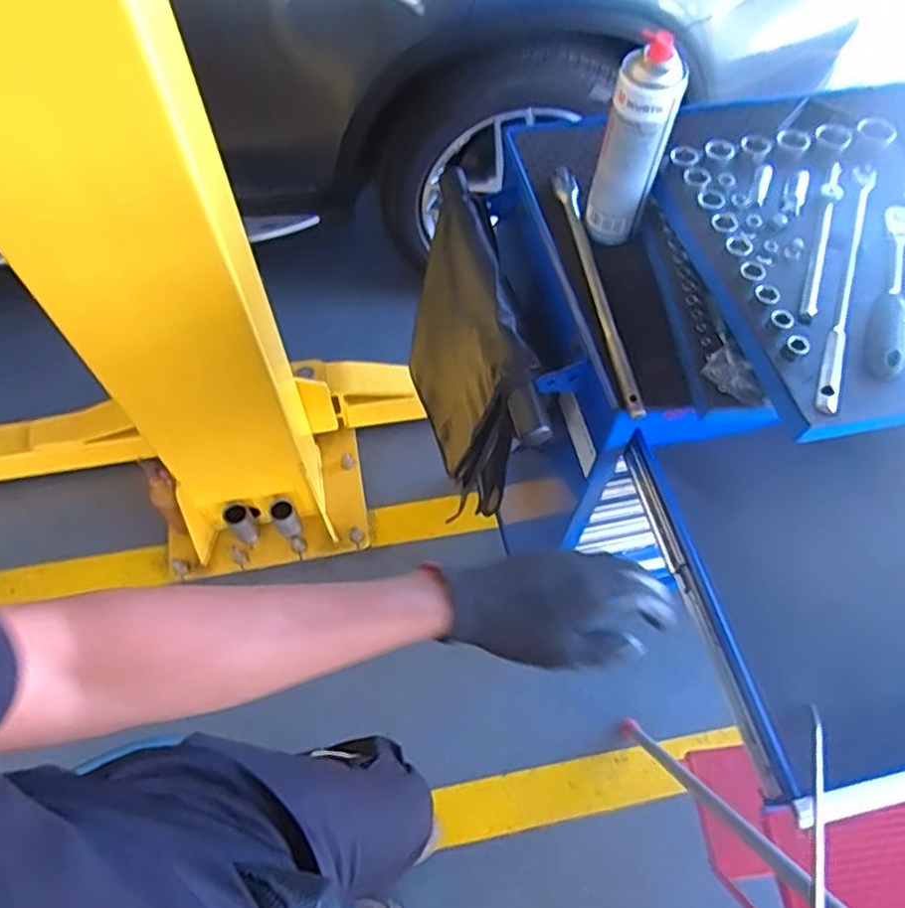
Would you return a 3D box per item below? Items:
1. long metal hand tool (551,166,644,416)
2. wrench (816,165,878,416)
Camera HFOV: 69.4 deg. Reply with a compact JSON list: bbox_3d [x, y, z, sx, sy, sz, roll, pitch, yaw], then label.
[{"bbox_3d":[0.161,-0.196,0.745,0.031,0.023,0.365,-6,61,-4],"label":"long metal hand tool"},{"bbox_3d":[0.400,-0.179,0.659,0.020,0.015,0.346,20,63,9],"label":"wrench"}]

